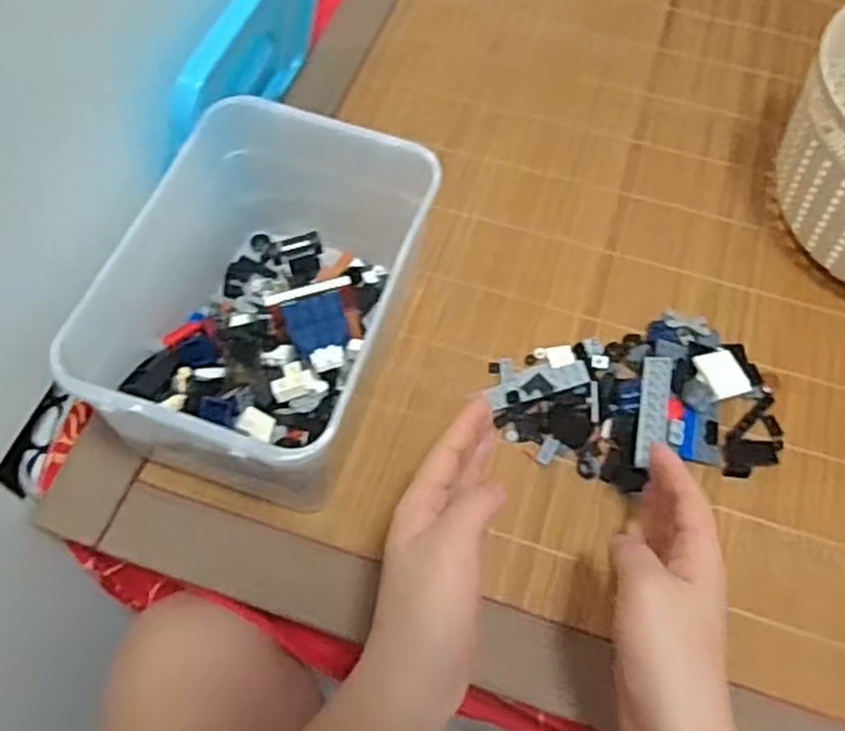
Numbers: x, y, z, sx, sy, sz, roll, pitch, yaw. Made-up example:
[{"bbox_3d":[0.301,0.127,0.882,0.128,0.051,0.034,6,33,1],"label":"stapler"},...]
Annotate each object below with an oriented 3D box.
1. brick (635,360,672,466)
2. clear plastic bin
[{"bbox_3d":[0.147,0.029,0.491,0.020,0.004,0.079,14,65,7],"label":"brick"},{"bbox_3d":[-0.088,-0.031,0.465,0.146,0.121,0.211,16,62,8],"label":"clear plastic bin"}]

